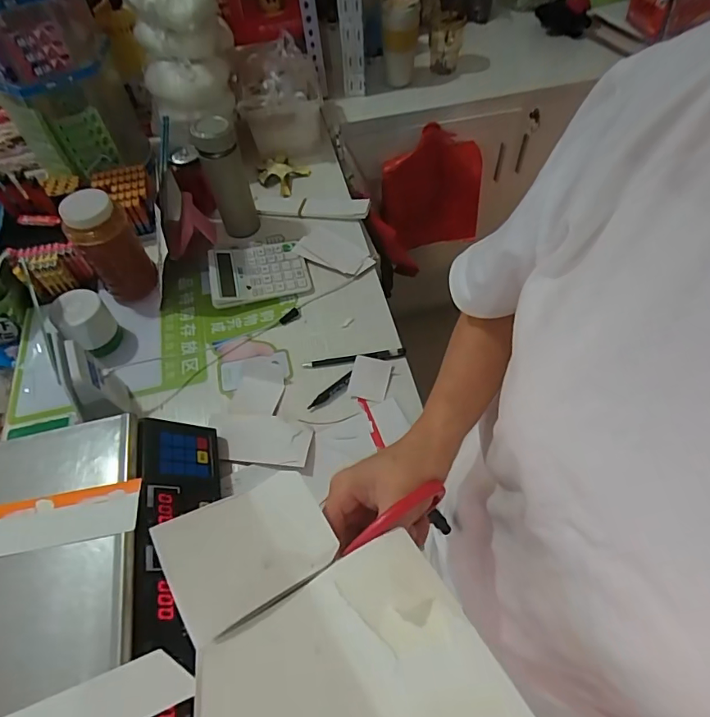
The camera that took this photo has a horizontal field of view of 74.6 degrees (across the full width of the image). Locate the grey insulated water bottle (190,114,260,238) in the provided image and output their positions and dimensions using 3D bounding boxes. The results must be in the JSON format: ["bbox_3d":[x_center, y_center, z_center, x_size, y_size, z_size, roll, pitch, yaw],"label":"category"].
[{"bbox_3d":[-0.219,-0.314,0.798,0.066,0.200,0.076,-19,58,-9],"label":"grey insulated water bottle"}]

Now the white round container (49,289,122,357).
[{"bbox_3d":[-0.408,-0.052,0.716,0.062,0.092,0.072,35,65,22],"label":"white round container"}]

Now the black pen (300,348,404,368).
[{"bbox_3d":[-0.002,-0.001,0.701,0.153,0.007,0.012,-7,57,-1],"label":"black pen"}]

